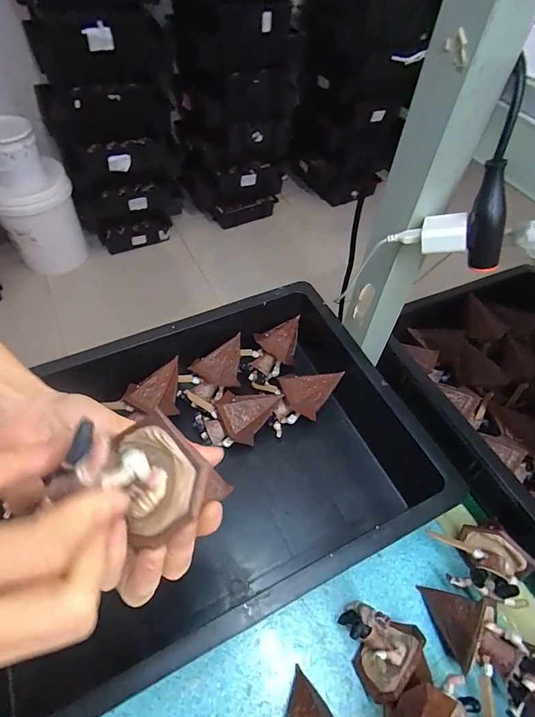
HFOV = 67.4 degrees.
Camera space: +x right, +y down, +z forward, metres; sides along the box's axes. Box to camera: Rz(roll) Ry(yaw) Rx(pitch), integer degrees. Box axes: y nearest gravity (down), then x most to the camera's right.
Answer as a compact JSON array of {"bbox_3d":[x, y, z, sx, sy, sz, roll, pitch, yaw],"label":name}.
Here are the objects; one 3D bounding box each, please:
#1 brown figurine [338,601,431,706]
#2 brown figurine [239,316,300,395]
[{"bbox_3d":[0.106,0.252,0.358,0.061,0.057,0.071,-19,57,-12],"label":"brown figurine"},{"bbox_3d":[0.003,-0.010,0.530,0.063,0.038,0.104,17,57,13],"label":"brown figurine"}]

